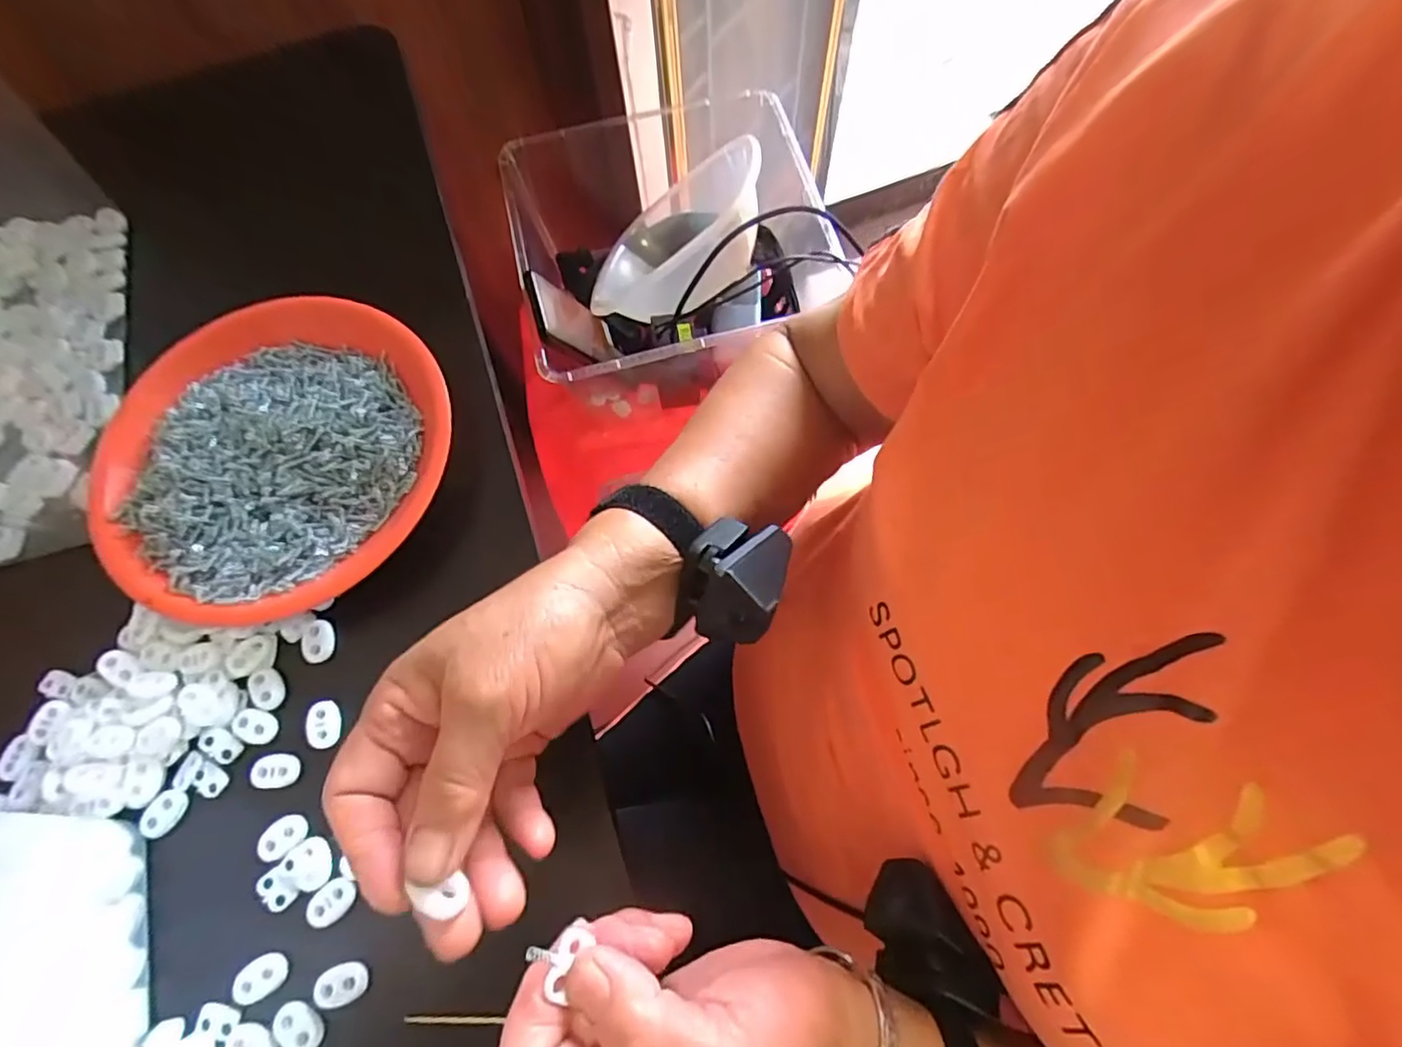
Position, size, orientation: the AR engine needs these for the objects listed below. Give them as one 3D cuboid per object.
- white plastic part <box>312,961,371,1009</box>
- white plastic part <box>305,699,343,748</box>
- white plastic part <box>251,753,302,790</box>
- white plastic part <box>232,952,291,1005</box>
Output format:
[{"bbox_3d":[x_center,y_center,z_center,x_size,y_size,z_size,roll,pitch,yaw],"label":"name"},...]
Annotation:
[{"bbox_3d":[-0.161,0.206,0.272,0.025,0.004,0.015,-17,71,-4],"label":"white plastic part"},{"bbox_3d":[-0.192,0.102,0.311,0.018,0.004,0.023,-9,70,-1],"label":"white plastic part"},{"bbox_3d":[-0.212,0.123,0.305,0.022,0.005,0.016,-2,70,2],"label":"white plastic part"},{"bbox_3d":[-0.199,0.205,0.276,0.023,0.005,0.016,-26,71,-7],"label":"white plastic part"}]

